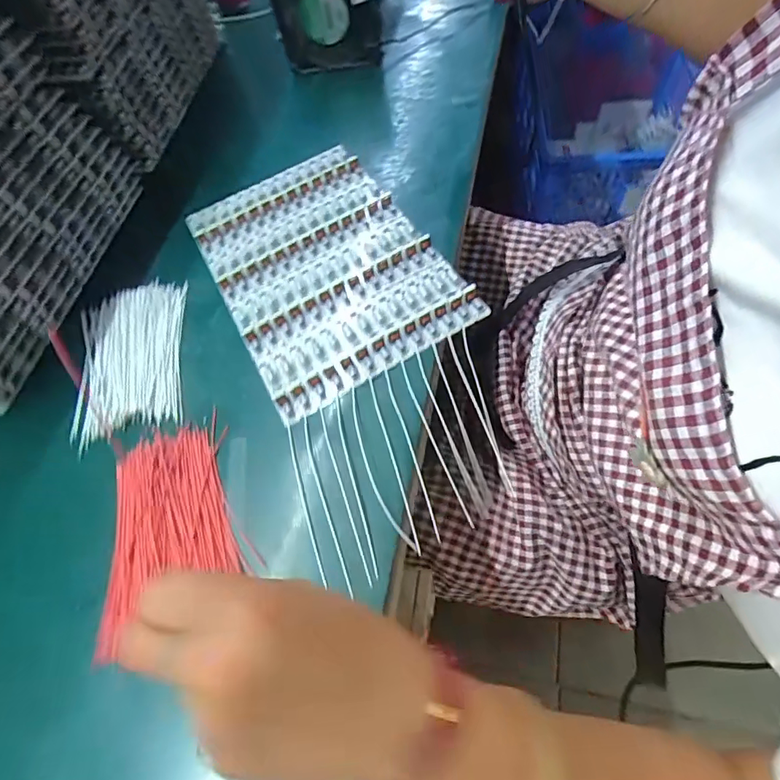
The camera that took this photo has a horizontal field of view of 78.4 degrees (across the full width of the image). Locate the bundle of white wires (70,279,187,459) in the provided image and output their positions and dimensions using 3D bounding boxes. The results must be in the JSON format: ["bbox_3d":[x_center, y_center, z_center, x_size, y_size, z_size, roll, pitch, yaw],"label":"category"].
[{"bbox_3d":[-0.237,-0.033,0.440,0.098,0.011,0.159,-14,61,-3],"label":"bundle of white wires"}]

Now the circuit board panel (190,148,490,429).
[{"bbox_3d":[-0.070,-0.128,0.467,0.195,0.015,0.297,-30,62,-6],"label":"circuit board panel"}]

